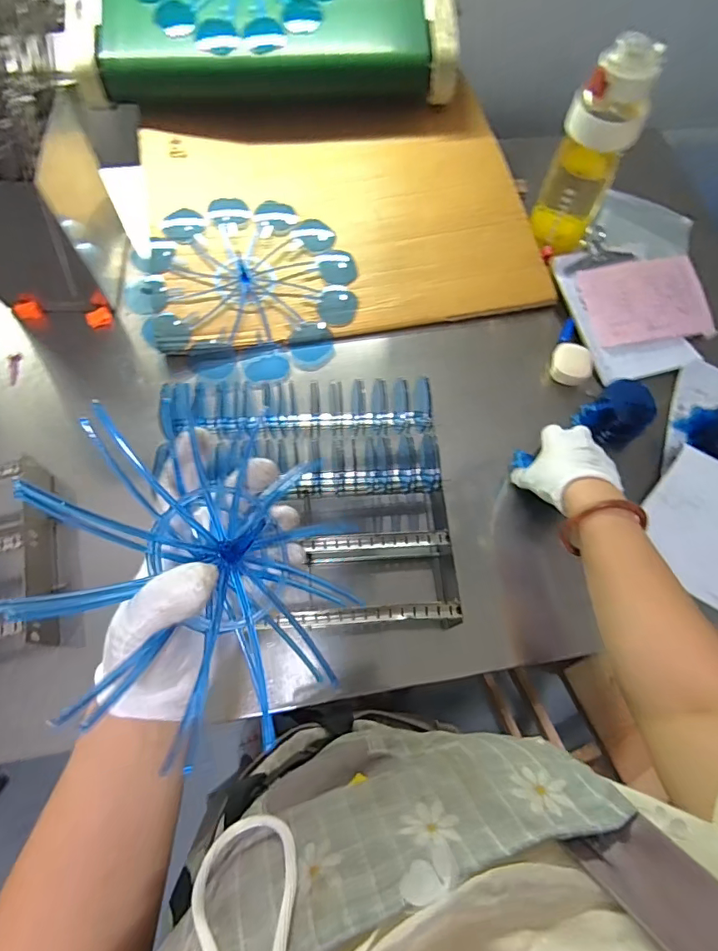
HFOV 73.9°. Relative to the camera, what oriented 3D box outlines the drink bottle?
[{"bbox_3d":[0.312,-0.423,0.633,0.076,0.228,0.089,-19,70,-10],"label":"drink bottle"}]

